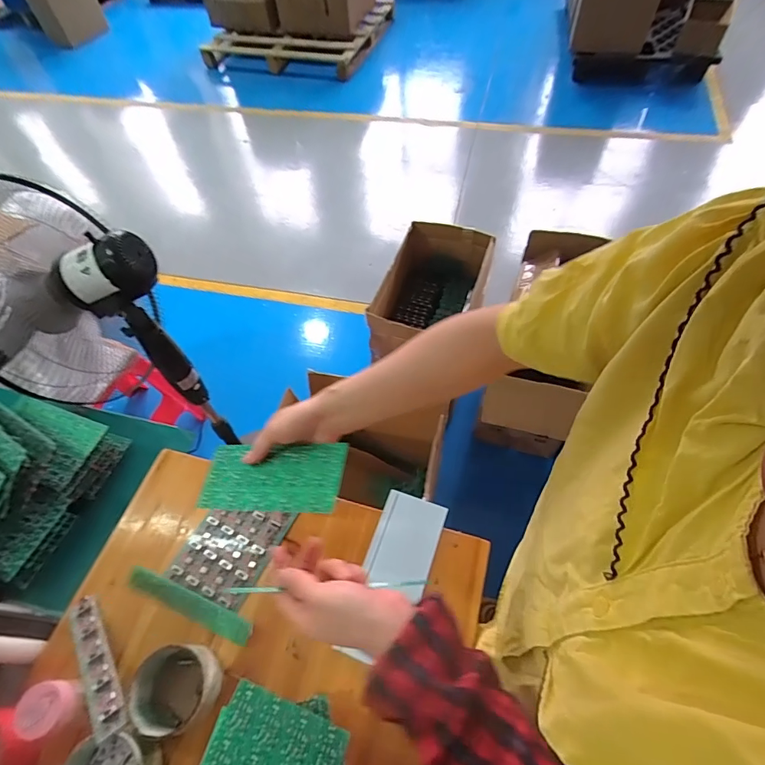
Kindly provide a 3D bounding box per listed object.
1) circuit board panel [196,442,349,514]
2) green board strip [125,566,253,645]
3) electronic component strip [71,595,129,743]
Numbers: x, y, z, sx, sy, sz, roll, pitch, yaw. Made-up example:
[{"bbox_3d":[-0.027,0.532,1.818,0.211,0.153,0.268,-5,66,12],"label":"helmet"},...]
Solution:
[{"bbox_3d":[-0.123,0.104,0.479,0.169,0.007,0.075,-5,57,19],"label":"circuit board panel"},{"bbox_3d":[-0.237,0.271,0.533,0.165,0.005,0.027,23,72,7],"label":"green board strip"},{"bbox_3d":[-0.328,0.313,0.493,0.030,0.016,0.167,-39,48,-18],"label":"electronic component strip"}]

